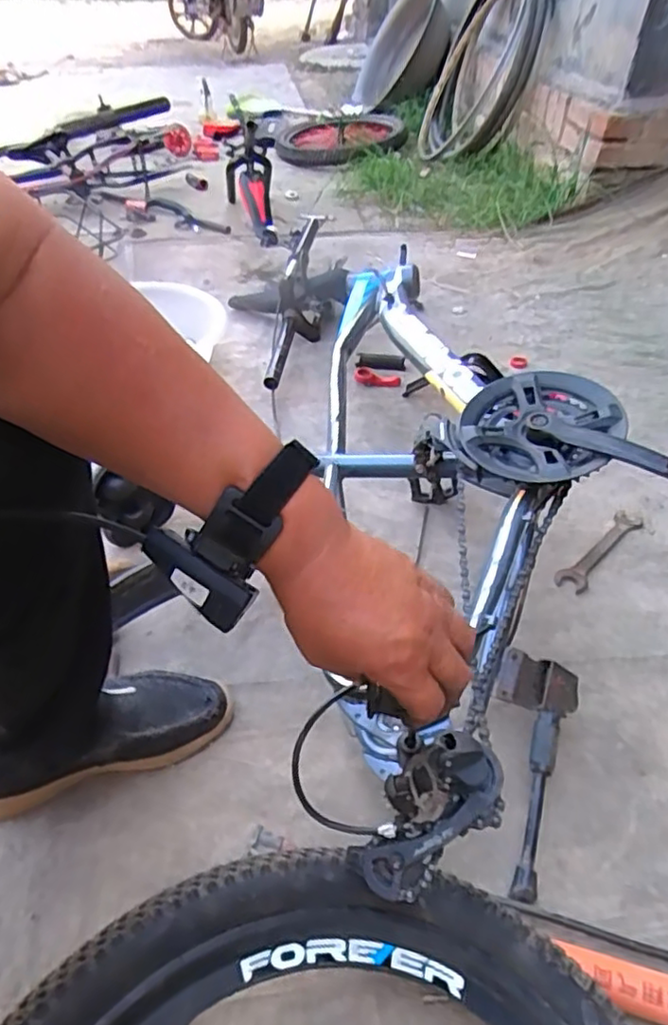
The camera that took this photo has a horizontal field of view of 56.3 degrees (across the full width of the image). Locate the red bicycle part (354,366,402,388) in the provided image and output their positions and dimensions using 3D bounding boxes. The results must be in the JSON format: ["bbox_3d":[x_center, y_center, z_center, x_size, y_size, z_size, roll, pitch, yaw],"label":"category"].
[{"bbox_3d":[0.086,-0.265,1.234,0.091,0.027,0.031,12,45,13],"label":"red bicycle part"}]

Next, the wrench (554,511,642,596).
[{"bbox_3d":[0.380,0.056,0.892,0.183,0.013,0.041,-33,52,-30],"label":"wrench"}]

